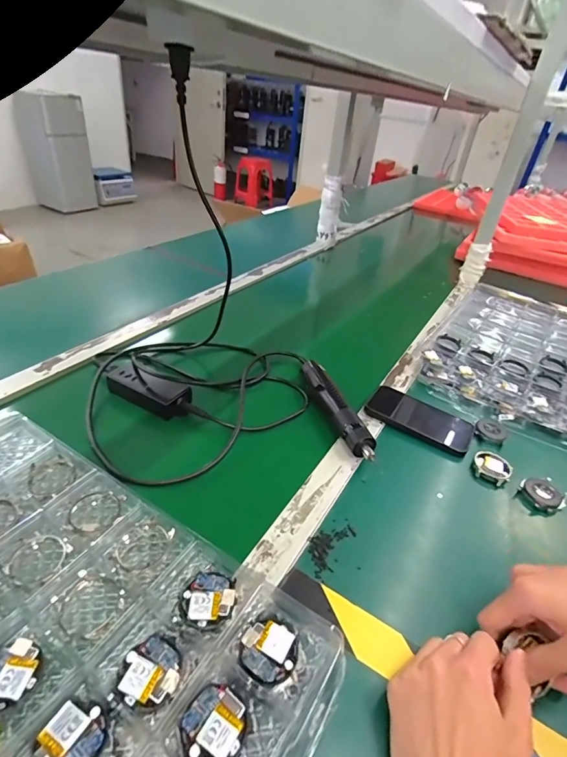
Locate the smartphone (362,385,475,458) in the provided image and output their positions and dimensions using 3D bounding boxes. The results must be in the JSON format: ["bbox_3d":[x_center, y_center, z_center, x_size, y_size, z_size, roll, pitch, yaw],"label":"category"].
[{"bbox_3d":[0.199,0.057,0.590,0.145,0.011,0.083,29,40,23],"label":"smartphone"}]

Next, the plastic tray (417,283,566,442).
[{"bbox_3d":[0.464,-0.073,0.771,0.289,0.024,0.504,25,39,24],"label":"plastic tray"}]

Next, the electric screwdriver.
[{"bbox_3d":[0.071,0.037,0.577,0.032,0.035,0.215,-6,37,-18],"label":"electric screwdriver"}]

